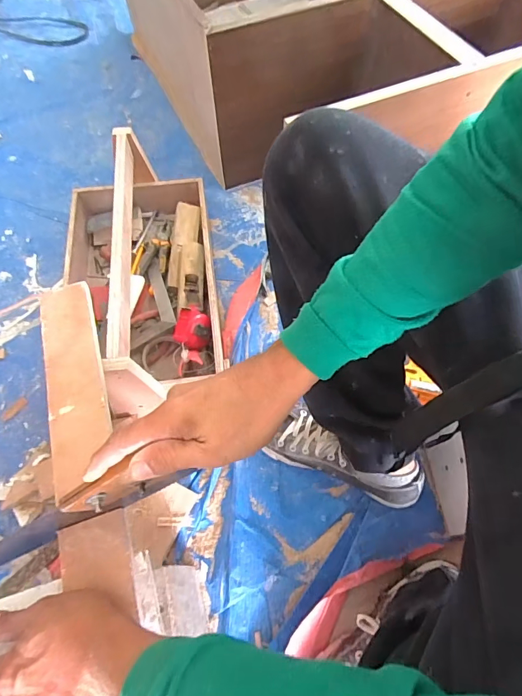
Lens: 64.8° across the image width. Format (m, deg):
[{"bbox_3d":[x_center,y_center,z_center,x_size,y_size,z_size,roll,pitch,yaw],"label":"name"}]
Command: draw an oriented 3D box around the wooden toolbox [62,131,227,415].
[{"bbox_3d":[-0.220,-0.141,0.742,0.261,0.207,0.497,-8,62,-5],"label":"wooden toolbox"}]

